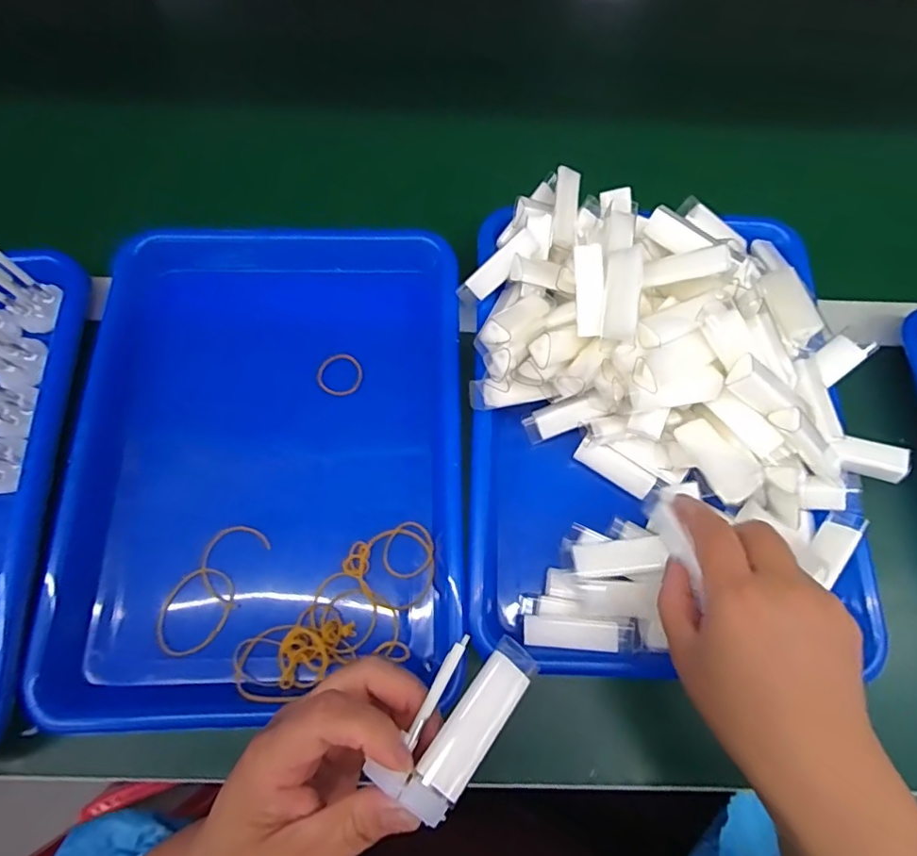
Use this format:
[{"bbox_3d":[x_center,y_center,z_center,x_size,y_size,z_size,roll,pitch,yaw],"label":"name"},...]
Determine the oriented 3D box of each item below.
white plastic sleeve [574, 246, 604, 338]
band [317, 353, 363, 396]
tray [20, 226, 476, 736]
[{"bbox_3d":[0.081,-0.084,0.331,0.016,0.009,0.055,-3,99,-3],"label":"white plastic sleeve"},{"bbox_3d":[-0.087,-0.039,0.395,0.031,0.004,0.033,2,77,-10],"label":"band"},{"bbox_3d":[-0.119,0.014,0.371,0.246,0.058,0.332,-1,70,-2],"label":"tray"}]

